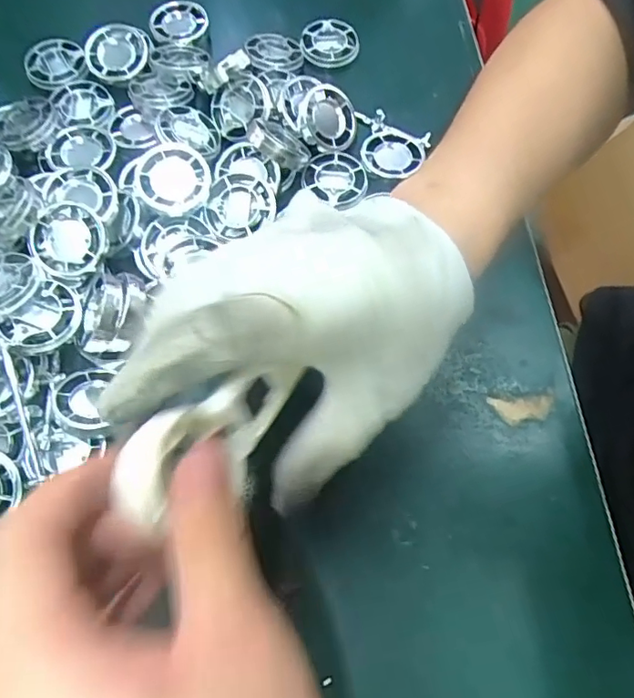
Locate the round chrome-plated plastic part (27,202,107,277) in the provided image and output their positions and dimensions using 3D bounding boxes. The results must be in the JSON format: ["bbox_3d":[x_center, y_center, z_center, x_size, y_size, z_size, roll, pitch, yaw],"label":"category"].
[{"bbox_3d":[-0.130,-0.057,0.291,0.036,0.009,0.035,-23,98,-15],"label":"round chrome-plated plastic part"}]

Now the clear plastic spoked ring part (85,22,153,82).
[{"bbox_3d":[-0.129,-0.192,0.365,0.042,0.013,0.037,-20,82,-6],"label":"clear plastic spoked ring part"}]

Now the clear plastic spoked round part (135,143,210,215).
[{"bbox_3d":[-0.077,-0.091,0.300,0.037,0.008,0.036,-3,86,-13],"label":"clear plastic spoked round part"}]

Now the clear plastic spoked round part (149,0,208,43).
[{"bbox_3d":[-0.095,-0.225,0.385,0.038,0.009,0.038,1,69,-2],"label":"clear plastic spoked round part"}]

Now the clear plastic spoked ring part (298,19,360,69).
[{"bbox_3d":[0.009,-0.209,0.383,0.040,0.013,0.035,-10,65,-5],"label":"clear plastic spoked ring part"}]

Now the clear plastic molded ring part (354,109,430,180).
[{"bbox_3d":[0.047,-0.125,0.347,0.045,0.012,0.049,1,69,-2],"label":"clear plastic molded ring part"}]

